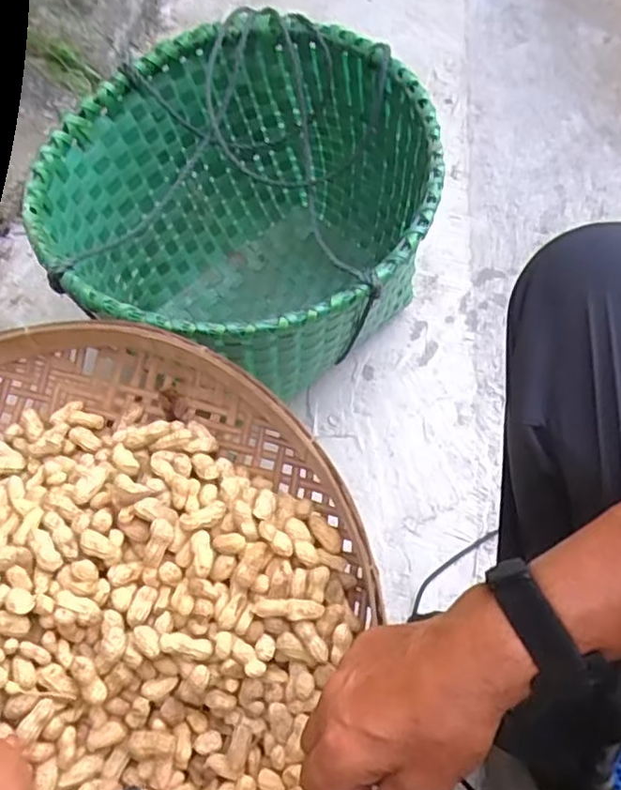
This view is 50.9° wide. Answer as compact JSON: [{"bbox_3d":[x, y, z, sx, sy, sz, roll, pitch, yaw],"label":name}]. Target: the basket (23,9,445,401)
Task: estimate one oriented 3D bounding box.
[{"bbox_3d":[-0.077,-0.192,0.826,0.423,0.313,0.425,-1,63,1],"label":"basket"}]

